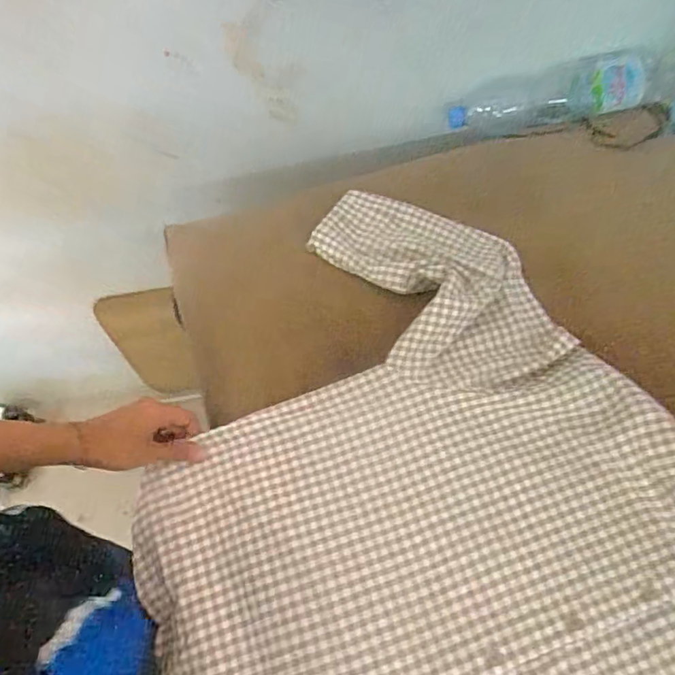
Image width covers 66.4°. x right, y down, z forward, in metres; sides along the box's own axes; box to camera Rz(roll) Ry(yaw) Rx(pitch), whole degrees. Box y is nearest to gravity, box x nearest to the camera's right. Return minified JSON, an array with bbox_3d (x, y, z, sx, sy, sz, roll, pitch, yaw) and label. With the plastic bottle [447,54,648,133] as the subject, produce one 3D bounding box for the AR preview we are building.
[{"bbox_3d":[0.352,-0.414,0.869,0.319,0.087,0.094,-3,58,3],"label":"plastic bottle"}]

